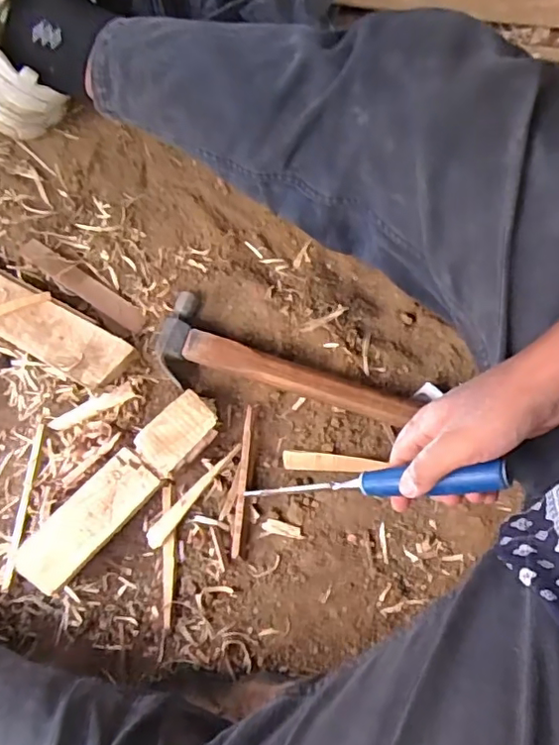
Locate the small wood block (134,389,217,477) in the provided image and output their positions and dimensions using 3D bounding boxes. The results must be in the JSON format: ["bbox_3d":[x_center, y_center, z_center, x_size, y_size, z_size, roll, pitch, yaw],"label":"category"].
[{"bbox_3d":[-0.094,0.055,0.533,0.043,0.028,0.073,43,79,14],"label":"small wood block"}]

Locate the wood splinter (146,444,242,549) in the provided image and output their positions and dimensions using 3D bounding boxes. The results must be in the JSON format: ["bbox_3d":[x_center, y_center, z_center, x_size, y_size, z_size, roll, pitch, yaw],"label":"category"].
[{"bbox_3d":[-0.077,0.108,0.522,0.015,0.009,0.115,37,77,13],"label":"wood splinter"}]

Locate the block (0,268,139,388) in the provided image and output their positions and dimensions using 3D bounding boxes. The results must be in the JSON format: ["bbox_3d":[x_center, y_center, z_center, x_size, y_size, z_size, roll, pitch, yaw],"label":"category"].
[{"bbox_3d":[-0.255,-0.057,0.580,0.230,0.033,0.060,29,74,7],"label":"block"}]

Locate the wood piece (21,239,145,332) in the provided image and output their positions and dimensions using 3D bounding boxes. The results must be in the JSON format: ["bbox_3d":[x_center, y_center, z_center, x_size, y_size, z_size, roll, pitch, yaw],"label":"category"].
[{"bbox_3d":[-0.202,-0.091,0.596,0.148,0.013,0.024,33,77,12],"label":"wood piece"}]

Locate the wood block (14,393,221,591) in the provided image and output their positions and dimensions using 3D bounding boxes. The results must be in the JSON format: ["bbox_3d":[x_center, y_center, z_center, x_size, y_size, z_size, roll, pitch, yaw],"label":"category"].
[{"bbox_3d":[-0.169,0.131,0.516,0.137,0.022,0.049,-43,76,-11],"label":"wood block"}]

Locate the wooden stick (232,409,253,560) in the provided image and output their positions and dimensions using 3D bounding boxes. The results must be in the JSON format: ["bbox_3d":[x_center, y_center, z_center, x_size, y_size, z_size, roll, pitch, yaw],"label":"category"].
[{"bbox_3d":[-0.033,0.095,0.523,0.007,0.013,0.134,4,73,4],"label":"wooden stick"}]

